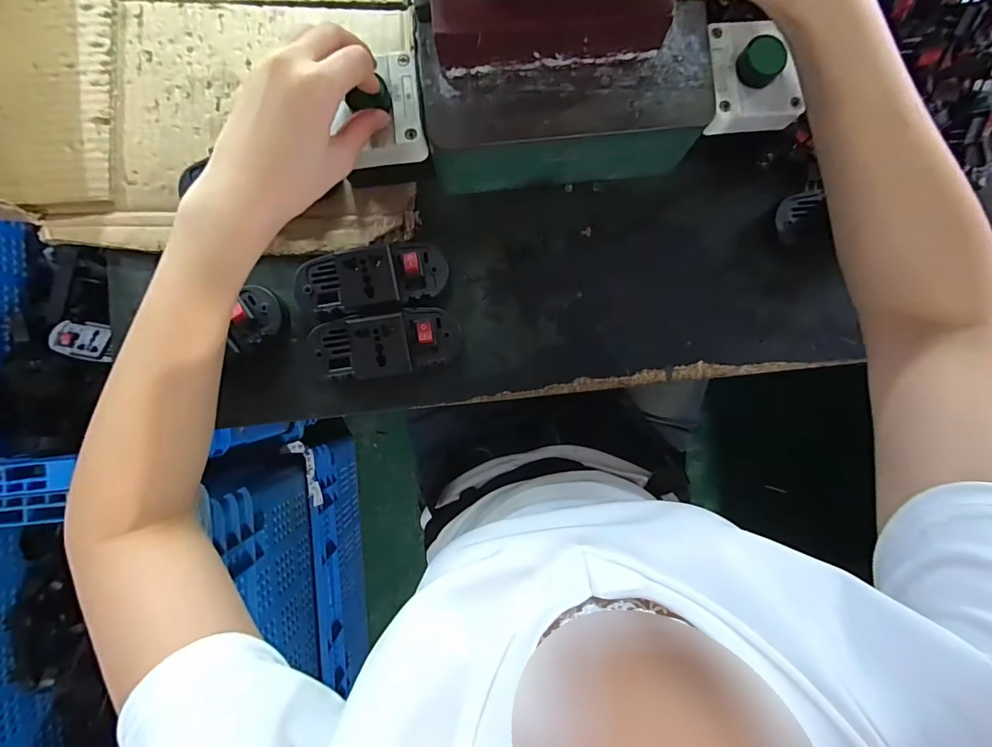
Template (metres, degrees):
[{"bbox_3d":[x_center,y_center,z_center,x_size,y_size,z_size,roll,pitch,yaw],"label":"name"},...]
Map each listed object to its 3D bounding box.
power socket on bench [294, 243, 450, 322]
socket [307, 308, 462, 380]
[{"bbox_3d":[-0.094,-0.069,0.334,0.111,0.035,0.048,-10,89,-1],"label":"power socket on bench"},{"bbox_3d":[-0.085,-0.021,0.334,0.114,0.039,0.048,-10,89,-1],"label":"socket"}]

